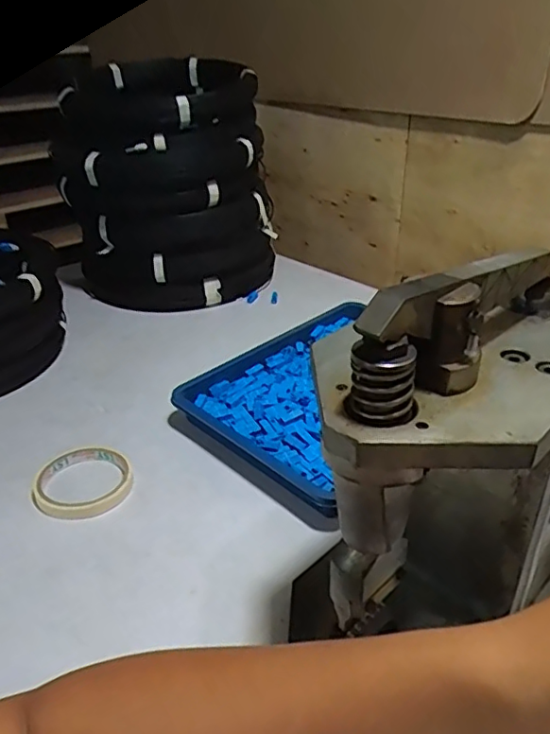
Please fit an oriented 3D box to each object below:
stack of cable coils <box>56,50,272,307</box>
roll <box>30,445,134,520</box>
[{"bbox_3d":[-0.147,-0.272,0.876,0.271,0.311,0.302,-3,31,-3],"label":"stack of cable coils"},{"bbox_3d":[-0.185,0.108,0.554,0.089,0.018,0.088,-1,31,1],"label":"roll"}]

